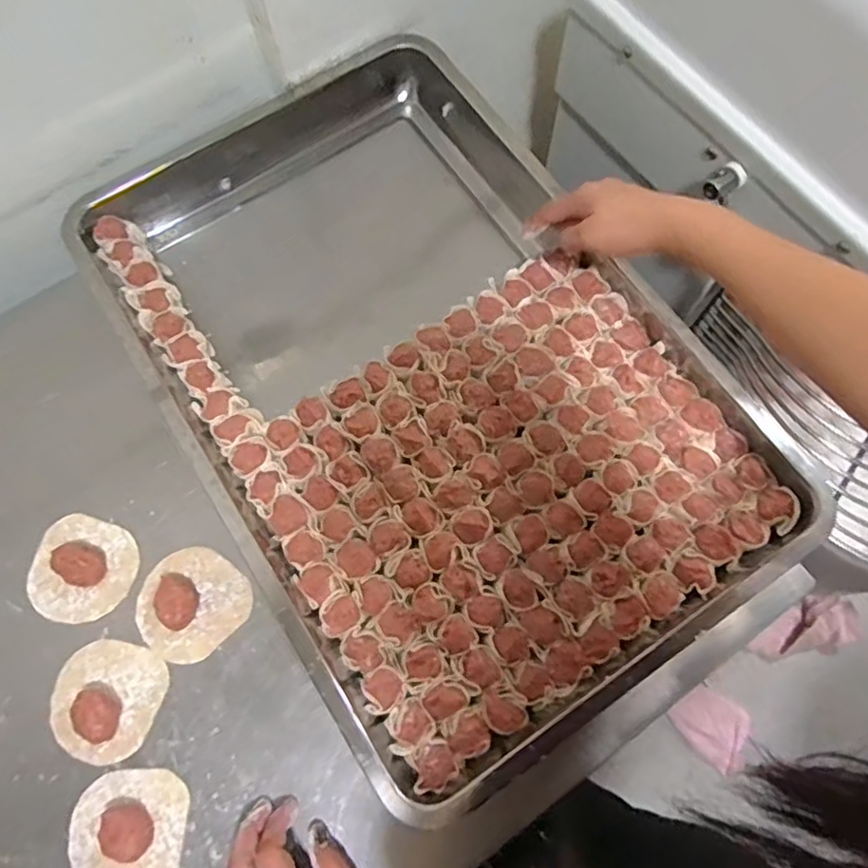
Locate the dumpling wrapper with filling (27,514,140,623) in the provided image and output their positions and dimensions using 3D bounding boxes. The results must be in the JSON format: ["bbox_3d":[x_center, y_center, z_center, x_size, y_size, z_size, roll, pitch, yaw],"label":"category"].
[{"bbox_3d":[-0.283,0.108,0.512,0.081,0.022,0.078,0,72,1],"label":"dumpling wrapper with filling"}]

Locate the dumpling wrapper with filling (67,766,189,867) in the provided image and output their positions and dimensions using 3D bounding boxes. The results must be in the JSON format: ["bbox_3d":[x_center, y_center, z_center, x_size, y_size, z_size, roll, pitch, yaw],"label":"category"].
[{"bbox_3d":[-0.221,0.283,0.449,0.077,0.017,0.084,0,72,1],"label":"dumpling wrapper with filling"}]

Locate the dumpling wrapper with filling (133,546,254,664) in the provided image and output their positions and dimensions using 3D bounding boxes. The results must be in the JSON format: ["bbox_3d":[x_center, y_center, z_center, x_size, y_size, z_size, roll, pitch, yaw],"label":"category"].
[{"bbox_3d":[-0.192,0.133,0.503,0.081,0.021,0.080,0,72,1],"label":"dumpling wrapper with filling"}]

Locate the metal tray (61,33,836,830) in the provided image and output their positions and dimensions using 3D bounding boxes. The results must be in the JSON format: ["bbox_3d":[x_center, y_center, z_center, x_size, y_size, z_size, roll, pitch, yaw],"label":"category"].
[{"bbox_3d":[-0.014,-0.059,0.548,0.380,0.079,0.588,-33,76,-7],"label":"metal tray"}]

